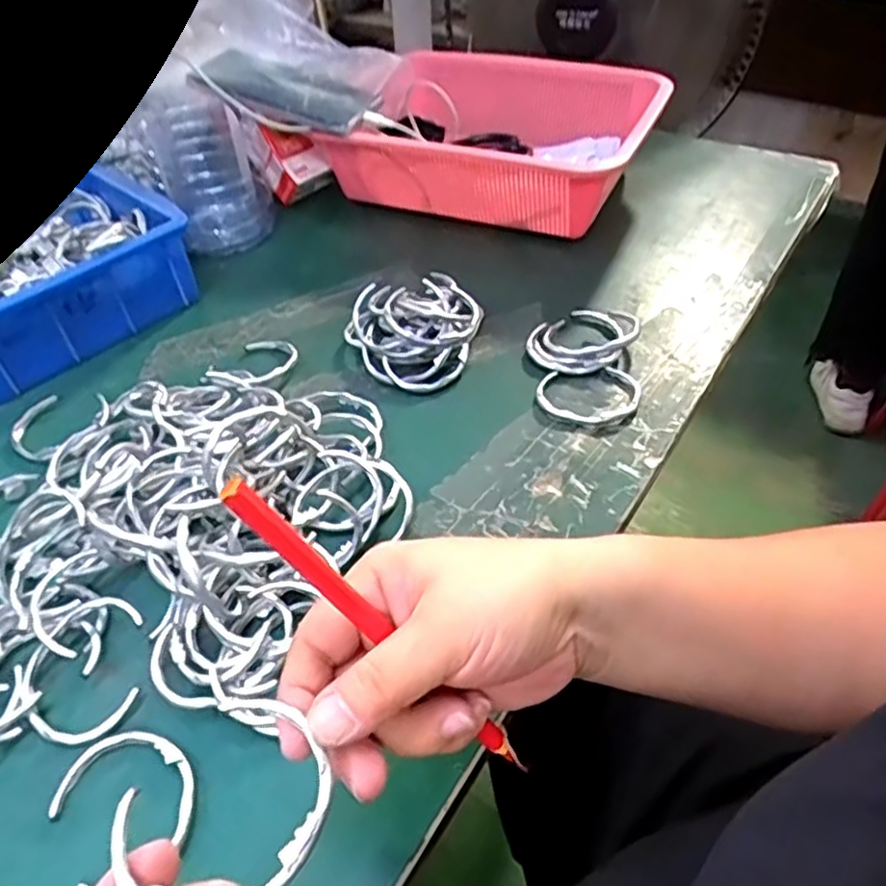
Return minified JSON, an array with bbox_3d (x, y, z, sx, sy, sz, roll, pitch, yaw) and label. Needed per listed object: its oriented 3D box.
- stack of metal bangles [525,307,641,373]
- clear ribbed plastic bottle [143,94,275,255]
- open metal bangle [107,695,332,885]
[{"bbox_3d":[0.102,-0.077,0.497,0.061,0.019,0.077,33,55,31],"label":"stack of metal bangles"},{"bbox_3d":[-0.207,-0.247,0.622,0.087,0.103,0.107,-12,48,-12],"label":"clear ribbed plastic bottle"},{"bbox_3d":[-0.065,0.112,0.212,0.055,0.006,0.060,0,46,0],"label":"open metal bangle"}]

